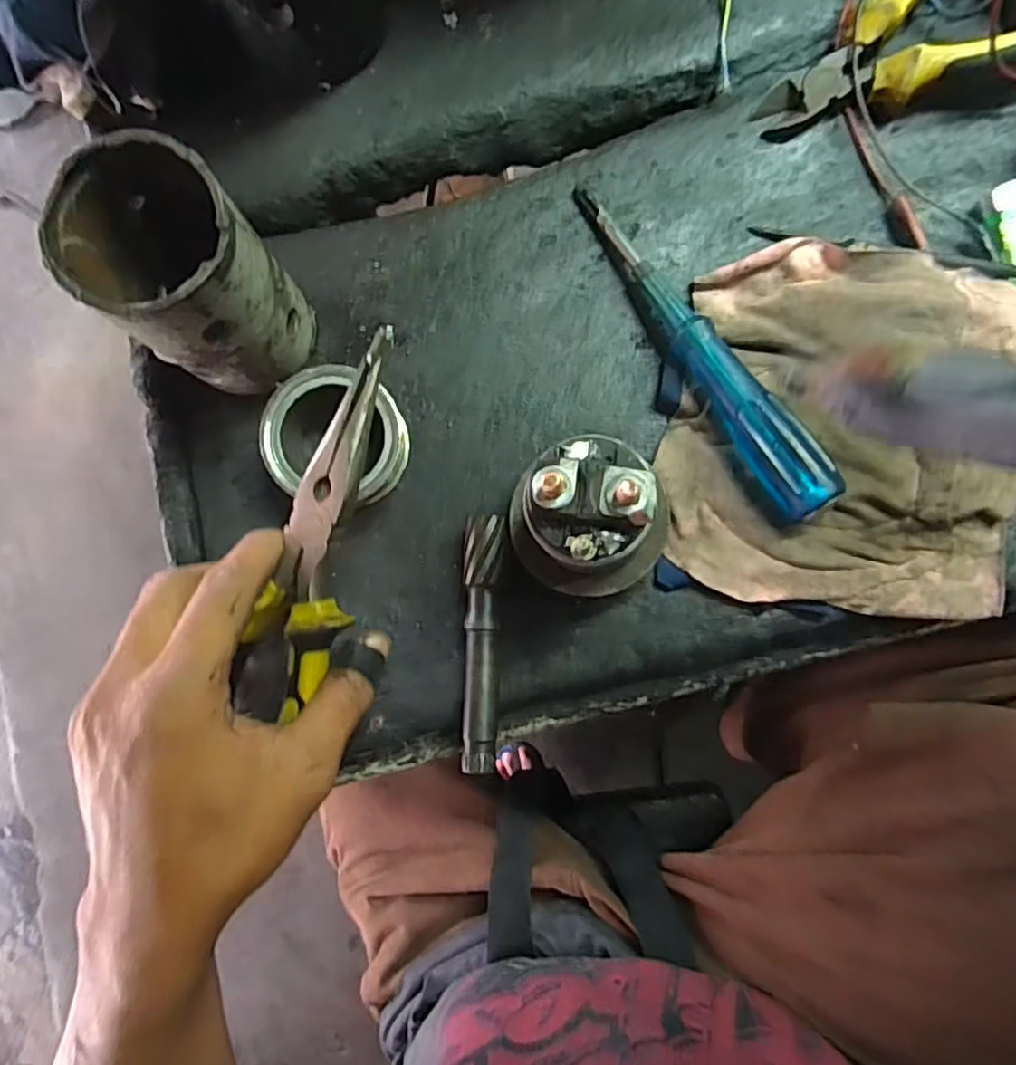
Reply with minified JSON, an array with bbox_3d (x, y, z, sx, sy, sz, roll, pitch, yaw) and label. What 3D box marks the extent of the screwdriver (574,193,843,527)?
[{"bbox_3d":[0.085,-0.085,0.304,0.027,0.033,0.184,-36,82,3],"label":"screwdriver"}]

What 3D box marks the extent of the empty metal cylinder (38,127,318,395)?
[{"bbox_3d":[-0.130,-0.106,0.286,0.066,0.114,0.064,-1,85,7],"label":"empty metal cylinder"}]

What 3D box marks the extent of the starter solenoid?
[{"bbox_3d":[0.037,-0.003,0.267,0.059,0.104,0.057,-1,85,7],"label":"starter solenoid"}]

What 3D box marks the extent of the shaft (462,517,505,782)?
[{"bbox_3d":[-0.012,0.051,0.309,0.018,0.022,0.116,1,86,7],"label":"shaft"}]

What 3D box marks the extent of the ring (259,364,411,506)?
[{"bbox_3d":[-0.081,-0.046,0.316,0.060,0.041,0.060,-1,85,7],"label":"ring"}]

